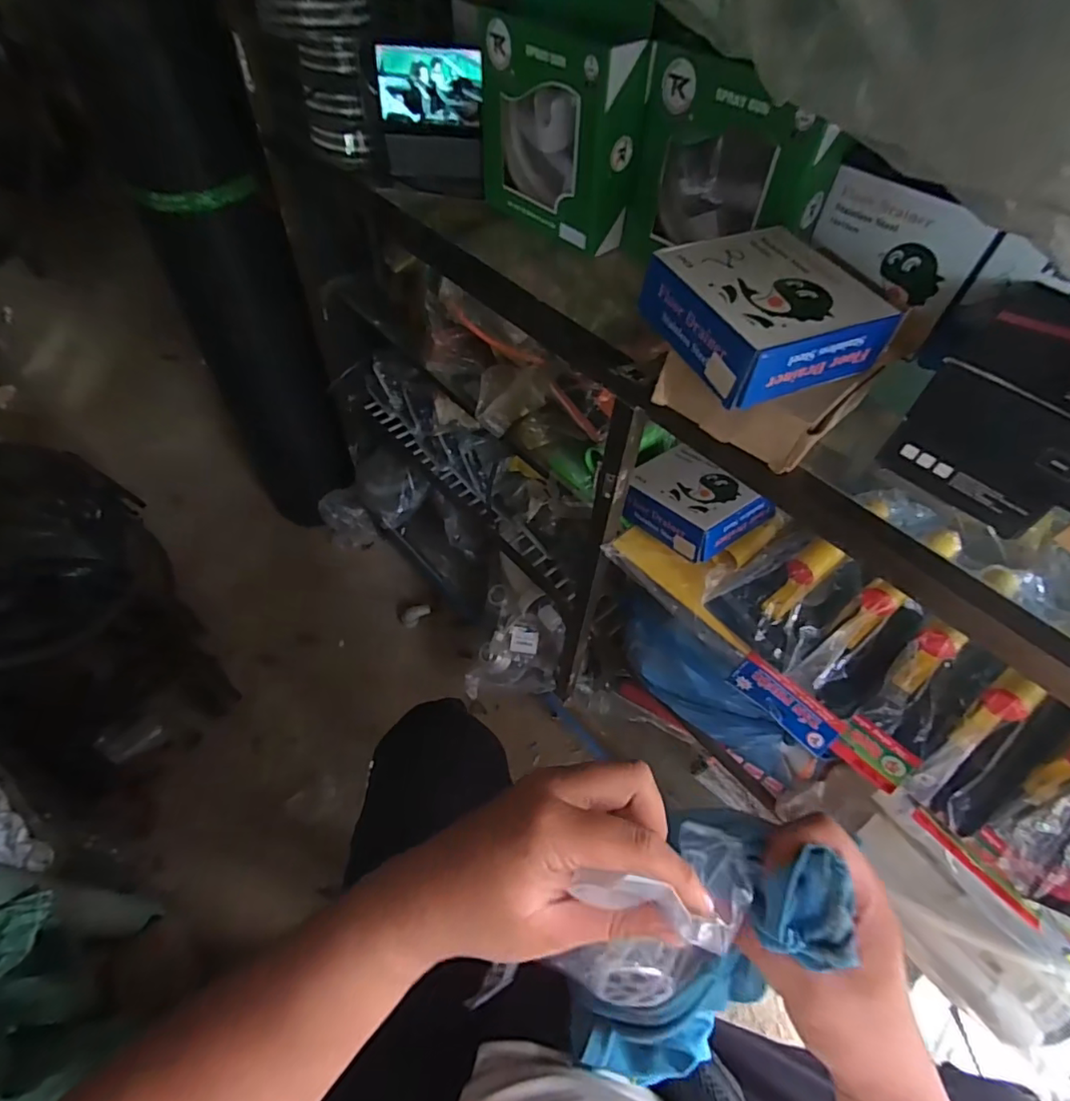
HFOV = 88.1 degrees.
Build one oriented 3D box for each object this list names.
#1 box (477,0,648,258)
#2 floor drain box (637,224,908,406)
[{"bbox_3d":[0.022,-0.439,0.585,0.064,0.177,0.193,-33,62,-25],"label":"box"},{"bbox_3d":[0.180,-0.187,0.430,0.144,0.051,0.146,-18,57,-17],"label":"floor drain box"}]

